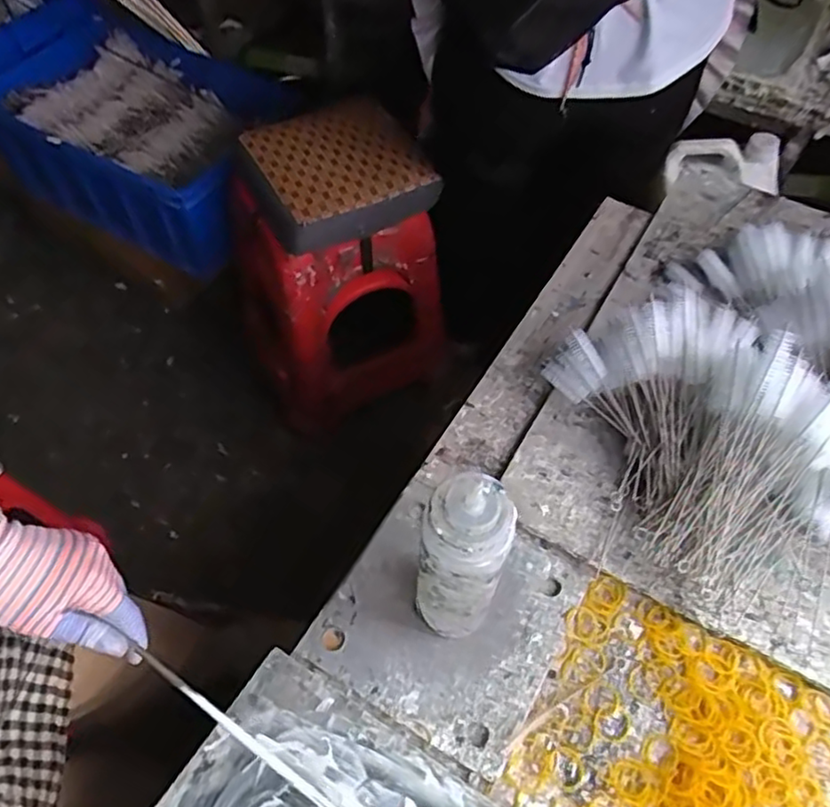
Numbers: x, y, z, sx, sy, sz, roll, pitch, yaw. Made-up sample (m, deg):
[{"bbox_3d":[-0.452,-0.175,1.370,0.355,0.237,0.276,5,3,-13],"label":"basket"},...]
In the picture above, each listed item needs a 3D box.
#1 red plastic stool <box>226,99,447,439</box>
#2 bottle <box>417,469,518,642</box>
[{"bbox_3d":[-0.154,-0.270,1.298,0.354,0.494,0.322,-20,59,-12],"label":"red plastic stool"},{"bbox_3d":[0.035,0.123,0.494,0.056,0.206,0.058,0,57,0],"label":"bottle"}]

